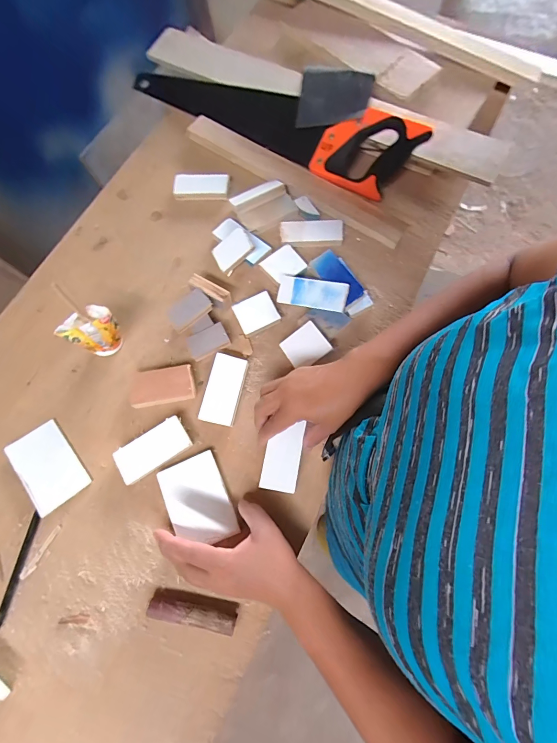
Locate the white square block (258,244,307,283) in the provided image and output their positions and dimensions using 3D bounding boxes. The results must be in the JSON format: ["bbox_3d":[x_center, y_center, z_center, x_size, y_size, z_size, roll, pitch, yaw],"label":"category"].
[{"bbox_3d":[0.010,-0.157,0.504,0.055,0.009,0.048,-40,82,-17],"label":"white square block"}]

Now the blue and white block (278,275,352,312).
[{"bbox_3d":[0.046,-0.107,0.470,0.097,0.006,0.039,14,99,21],"label":"blue and white block"}]

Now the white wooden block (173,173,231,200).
[{"bbox_3d":[-0.122,-0.296,0.551,0.087,0.021,0.040,-2,72,-1],"label":"white wooden block"}]

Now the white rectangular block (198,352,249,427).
[{"bbox_3d":[-0.073,0.024,0.455,0.046,0.021,0.090,13,72,4],"label":"white rectangular block"}]

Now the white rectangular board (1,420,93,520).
[{"bbox_3d":[-0.290,0.118,0.431,0.066,0.011,0.103,-41,76,-12],"label":"white rectangular board"}]

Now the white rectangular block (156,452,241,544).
[{"bbox_3d":[-0.098,0.156,0.414,0.070,0.005,0.100,-23,73,-7],"label":"white rectangular block"}]

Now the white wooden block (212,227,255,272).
[{"bbox_3d":[-0.067,-0.178,0.499,0.058,0.007,0.041,-32,87,15],"label":"white wooden block"}]

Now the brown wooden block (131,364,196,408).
[{"bbox_3d":[-0.153,0.020,0.458,0.080,0.021,0.047,-8,72,-3],"label":"brown wooden block"}]

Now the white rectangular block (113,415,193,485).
[{"bbox_3d":[-0.157,0.099,0.434,0.088,0.019,0.046,-32,75,-10],"label":"white rectangular block"}]

